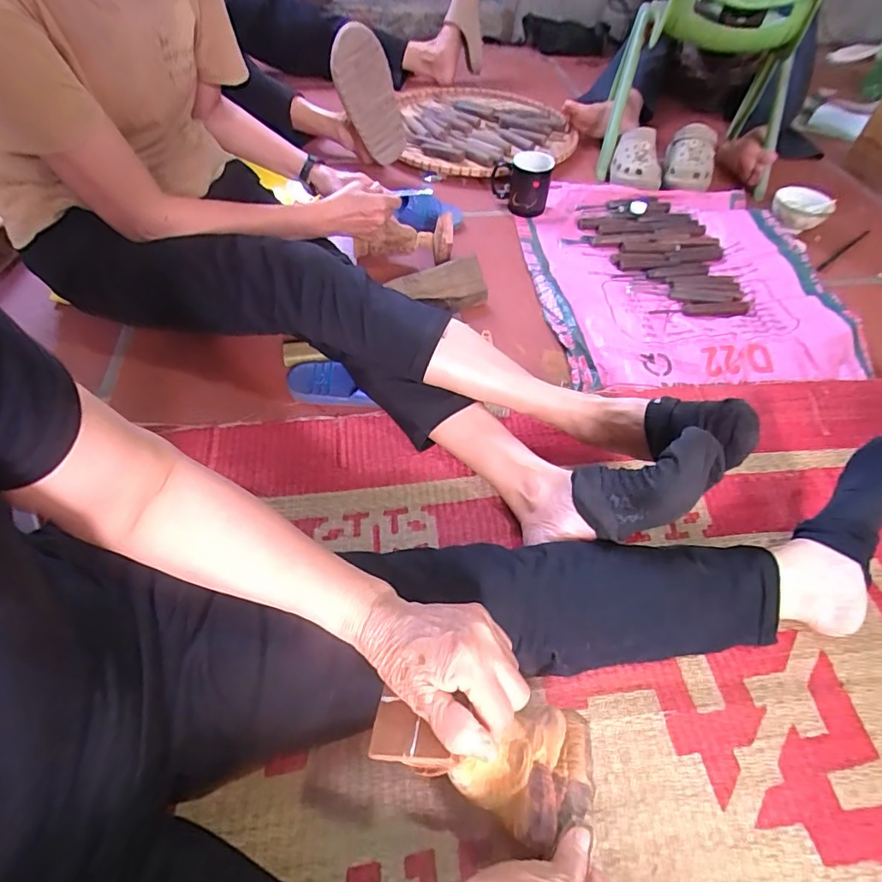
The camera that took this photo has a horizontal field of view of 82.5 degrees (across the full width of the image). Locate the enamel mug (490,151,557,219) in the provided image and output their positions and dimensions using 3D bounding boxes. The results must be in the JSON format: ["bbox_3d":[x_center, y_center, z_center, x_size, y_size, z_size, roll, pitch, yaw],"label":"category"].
[{"bbox_3d":[0.165,-0.543,1.034,0.120,0.104,0.099,9,52,6],"label":"enamel mug"}]

